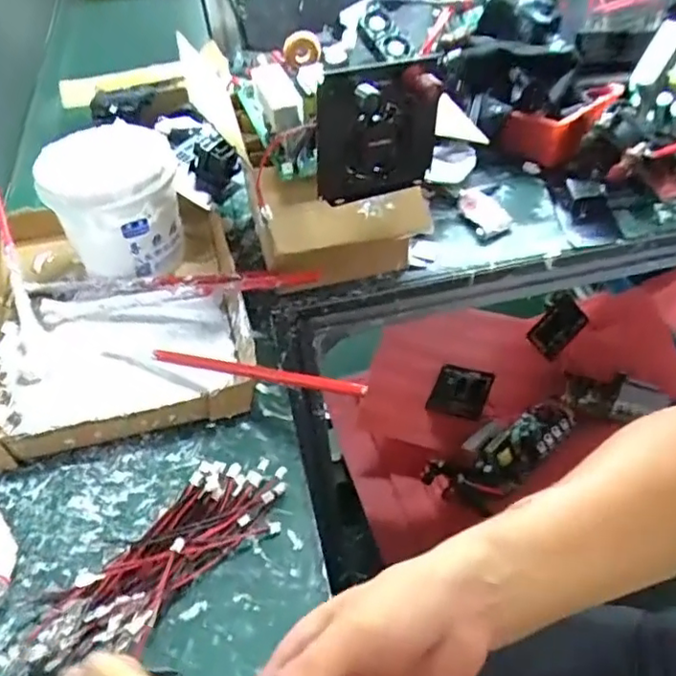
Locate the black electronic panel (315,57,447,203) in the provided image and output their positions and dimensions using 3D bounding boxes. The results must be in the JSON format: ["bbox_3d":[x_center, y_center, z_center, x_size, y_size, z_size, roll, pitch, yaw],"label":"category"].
[{"bbox_3d":[0.030,-0.145,0.430,0.086,0.094,0.026,-17,50,-14],"label":"black electronic panel"}]

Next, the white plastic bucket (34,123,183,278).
[{"bbox_3d":[-0.218,-0.134,0.611,0.121,0.115,0.117,-10,47,-5],"label":"white plastic bucket"}]

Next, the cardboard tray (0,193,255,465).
[{"bbox_3d":[-0.218,-0.032,0.581,0.238,0.036,0.300,-12,47,-8],"label":"cardboard tray"}]

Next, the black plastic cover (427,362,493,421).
[{"bbox_3d":[0.209,0.092,1.047,0.095,0.084,0.023,13,5,8],"label":"black plastic cover"}]

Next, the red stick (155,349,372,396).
[{"bbox_3d":[-0.070,0.027,0.495,0.205,0.014,0.009,7,46,28],"label":"red stick"}]

